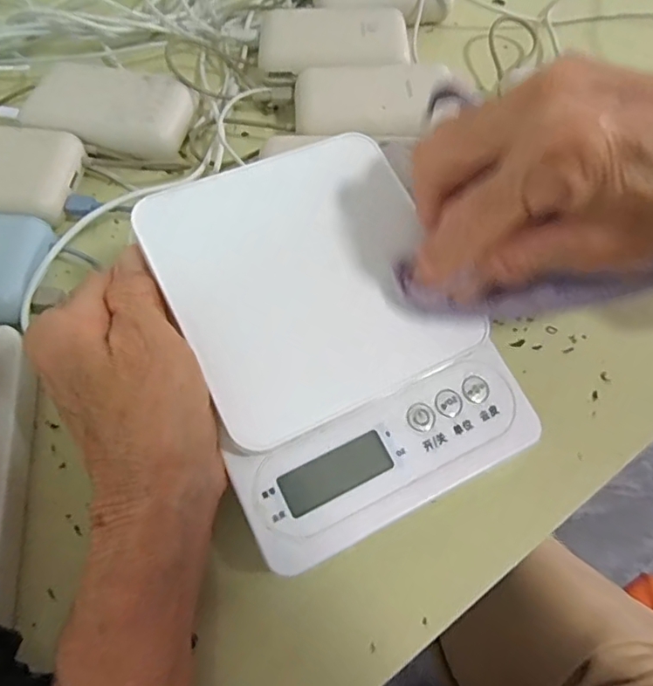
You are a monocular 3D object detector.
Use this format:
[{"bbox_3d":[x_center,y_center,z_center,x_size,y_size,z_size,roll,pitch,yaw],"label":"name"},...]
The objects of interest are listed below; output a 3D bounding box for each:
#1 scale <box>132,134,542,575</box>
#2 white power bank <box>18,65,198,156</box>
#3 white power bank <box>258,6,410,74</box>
[{"bbox_3d":[0.006,-0.010,0.237,0.129,0.015,0.169,-22,81,-17],"label":"scale"},{"bbox_3d":[-0.139,-0.150,0.350,0.105,0.019,0.057,18,63,10],"label":"white power bank"},{"bbox_3d":[0.005,-0.208,0.384,0.101,0.022,0.061,2,61,1],"label":"white power bank"}]

